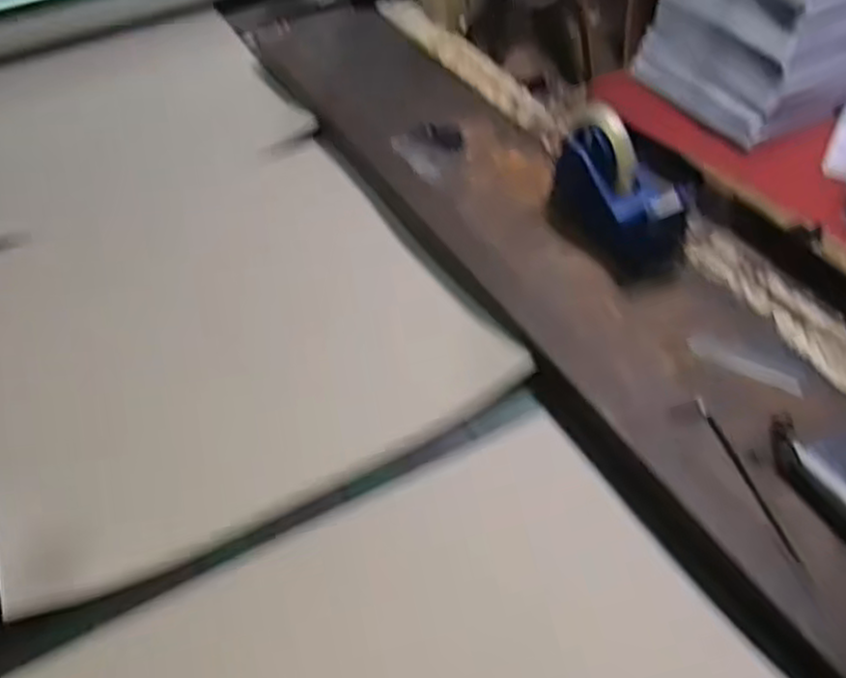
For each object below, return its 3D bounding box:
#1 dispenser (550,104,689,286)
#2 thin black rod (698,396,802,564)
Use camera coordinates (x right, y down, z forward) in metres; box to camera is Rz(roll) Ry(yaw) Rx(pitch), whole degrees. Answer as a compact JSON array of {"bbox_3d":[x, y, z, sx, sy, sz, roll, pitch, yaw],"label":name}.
[{"bbox_3d":[0.194,-0.146,0.773,0.062,0.102,0.163,-26,52,-19],"label":"dispenser"},{"bbox_3d":[0.254,0.107,0.604,0.011,0.008,0.154,-11,48,-7],"label":"thin black rod"}]

